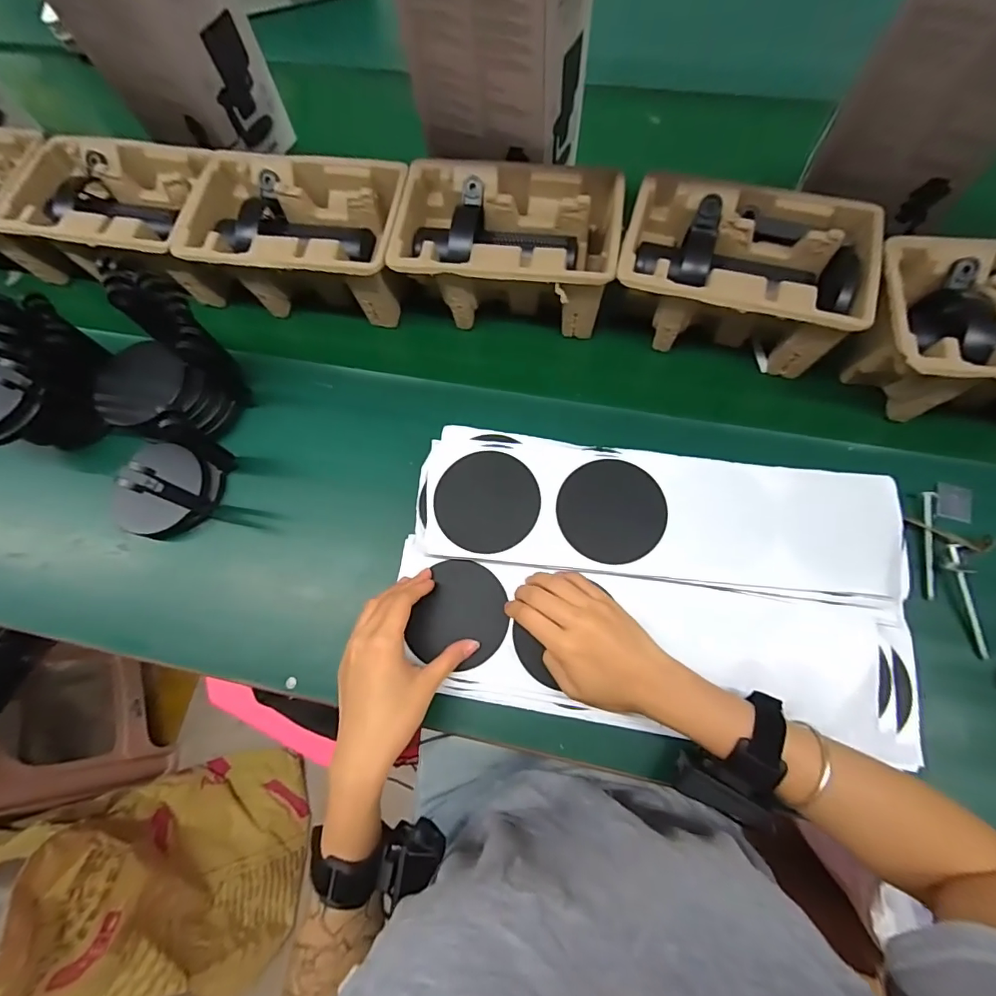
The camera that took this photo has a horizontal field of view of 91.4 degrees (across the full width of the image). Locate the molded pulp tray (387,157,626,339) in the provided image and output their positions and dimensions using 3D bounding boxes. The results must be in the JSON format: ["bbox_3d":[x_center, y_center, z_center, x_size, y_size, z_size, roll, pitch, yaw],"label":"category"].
[{"bbox_3d":[0.012,-0.272,0.530,0.225,0.094,0.148,9,73,4],"label":"molded pulp tray"}]

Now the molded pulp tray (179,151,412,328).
[{"bbox_3d":[-0.215,-0.289,0.549,0.223,0.093,0.138,5,73,3],"label":"molded pulp tray"}]

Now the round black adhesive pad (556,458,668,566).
[{"bbox_3d":[0.100,0.011,0.430,0.090,0.004,0.090,-1,75,5],"label":"round black adhesive pad"}]

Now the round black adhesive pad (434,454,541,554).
[{"bbox_3d":[-0.010,0.003,0.440,0.091,0.004,0.092,5,73,3],"label":"round black adhesive pad"}]

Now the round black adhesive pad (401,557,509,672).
[{"bbox_3d":[-0.031,0.104,0.434,0.081,0.010,0.090,24,75,8],"label":"round black adhesive pad"}]

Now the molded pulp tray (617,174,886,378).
[{"bbox_3d":[0.238,-0.228,0.499,0.222,0.100,0.139,14,74,5],"label":"molded pulp tray"}]

